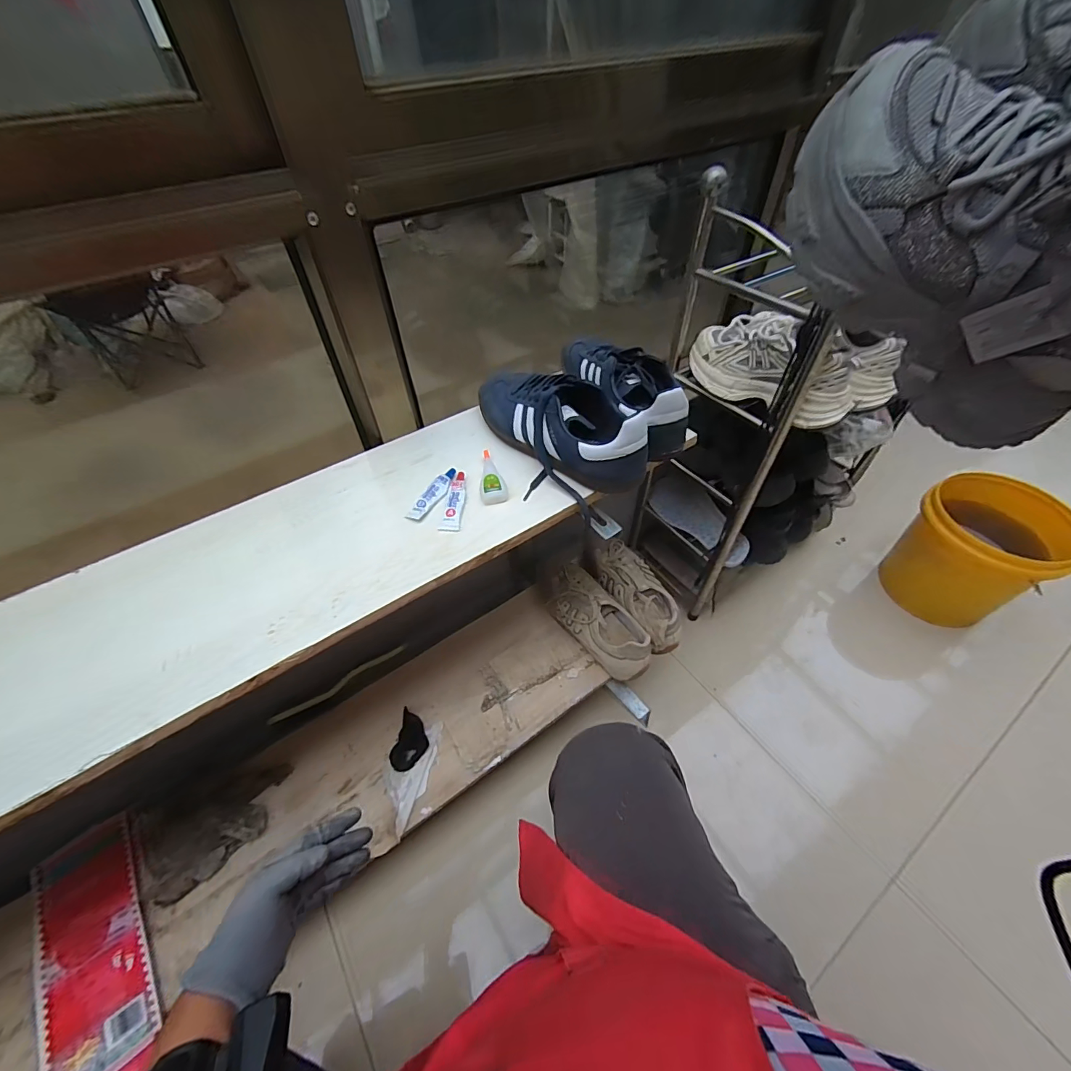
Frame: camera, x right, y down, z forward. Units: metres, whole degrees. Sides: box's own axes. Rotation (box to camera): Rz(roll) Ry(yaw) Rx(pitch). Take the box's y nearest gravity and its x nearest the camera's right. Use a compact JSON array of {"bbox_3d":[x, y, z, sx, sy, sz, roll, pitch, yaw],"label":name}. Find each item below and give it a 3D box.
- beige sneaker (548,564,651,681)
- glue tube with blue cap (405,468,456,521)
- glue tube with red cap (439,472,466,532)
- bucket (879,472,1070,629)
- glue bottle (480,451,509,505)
[{"bbox_3d":[0.113,0.154,0.843,0.096,0.089,0.239,-34,57,-24],"label":"beige sneaker"},{"bbox_3d":[-0.125,-0.051,0.563,0.024,0.014,0.084,22,54,18],"label":"glue tube with blue cap"},{"bbox_3d":[-0.099,-0.042,0.556,0.024,0.010,0.087,2,50,2],"label":"glue tube with red cap"},{"bbox_3d":[0.972,0.045,1.041,0.239,0.293,0.239,0,50,0],"label":"bucket"},{"bbox_3d":[-0.055,-0.077,0.579,0.033,0.018,0.086,-8,50,-6],"label":"glue bottle"}]

